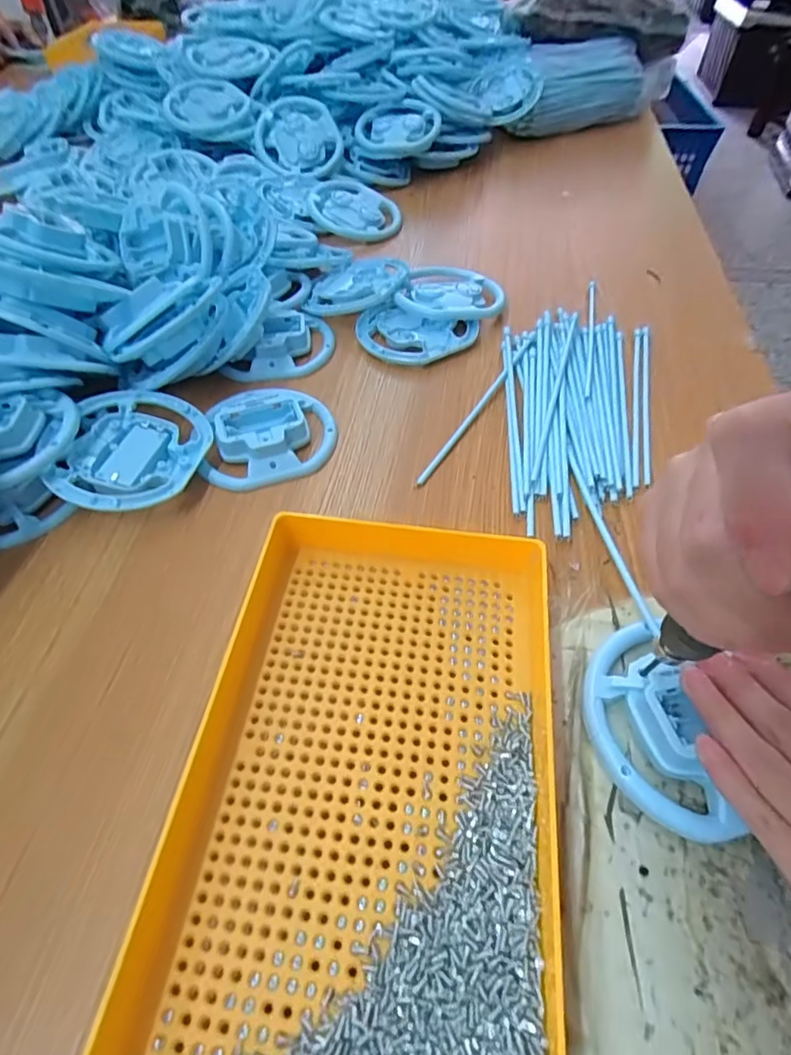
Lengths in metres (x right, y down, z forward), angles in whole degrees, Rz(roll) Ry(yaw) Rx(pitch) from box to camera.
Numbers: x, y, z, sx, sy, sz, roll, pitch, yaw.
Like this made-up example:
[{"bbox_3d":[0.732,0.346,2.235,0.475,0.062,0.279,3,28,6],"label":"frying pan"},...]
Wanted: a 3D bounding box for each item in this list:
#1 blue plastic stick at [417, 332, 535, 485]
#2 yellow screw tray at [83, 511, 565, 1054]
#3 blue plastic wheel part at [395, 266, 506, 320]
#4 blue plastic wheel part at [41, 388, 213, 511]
[{"bbox_3d":[0.066,-0.095,0.410,0.007,0.011,0.188,26,58,19],"label":"blue plastic stick"},{"bbox_3d":[-0.015,0.105,0.234,0.165,0.036,0.247,7,54,6],"label":"yellow screw tray"},{"bbox_3d":[0.052,-0.213,0.488,0.091,0.012,0.089,13,55,11],"label":"blue plastic wheel part"},{"bbox_3d":[-0.177,-0.050,0.361,0.088,0.028,0.103,8,54,7],"label":"blue plastic wheel part"}]

